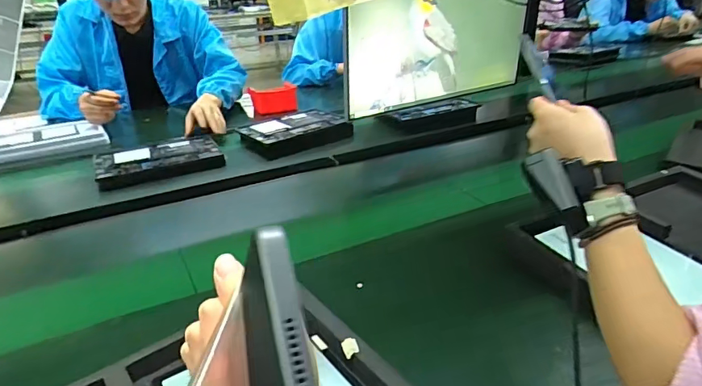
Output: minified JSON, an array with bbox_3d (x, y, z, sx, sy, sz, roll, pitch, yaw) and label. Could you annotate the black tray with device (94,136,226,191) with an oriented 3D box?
[{"bbox_3d":[-0.436,-0.077,1.079,0.258,0.034,0.172,-13,29,-22],"label":"black tray with device"}]

